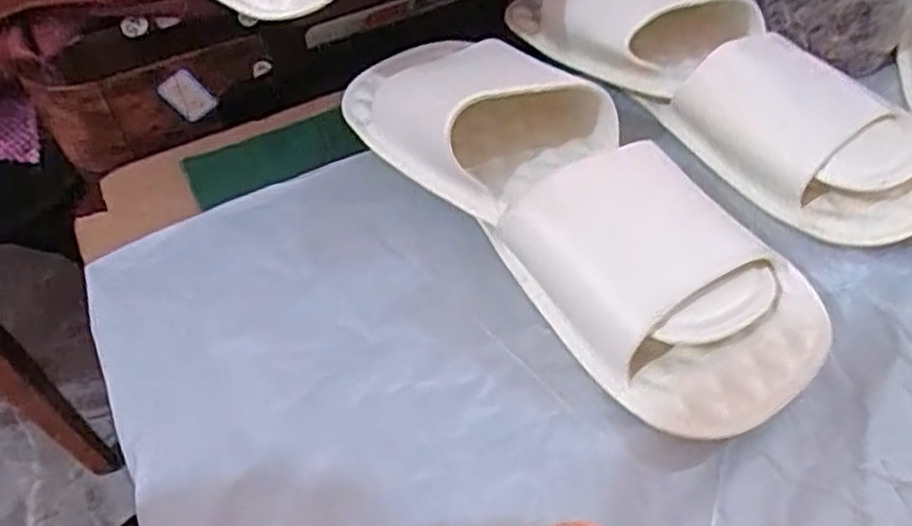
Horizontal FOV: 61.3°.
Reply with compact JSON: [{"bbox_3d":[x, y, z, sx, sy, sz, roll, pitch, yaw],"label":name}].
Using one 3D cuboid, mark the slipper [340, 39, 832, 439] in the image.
[{"bbox_3d":[0.050,-0.047,0.393,0.113,0.074,0.302,-29,54,-19],"label":"slipper"}]

